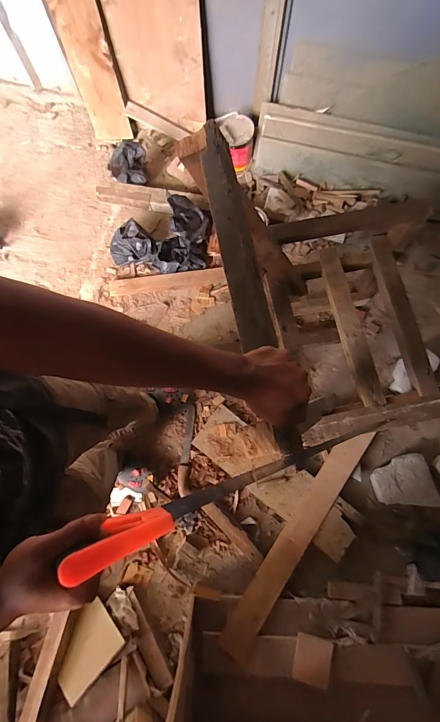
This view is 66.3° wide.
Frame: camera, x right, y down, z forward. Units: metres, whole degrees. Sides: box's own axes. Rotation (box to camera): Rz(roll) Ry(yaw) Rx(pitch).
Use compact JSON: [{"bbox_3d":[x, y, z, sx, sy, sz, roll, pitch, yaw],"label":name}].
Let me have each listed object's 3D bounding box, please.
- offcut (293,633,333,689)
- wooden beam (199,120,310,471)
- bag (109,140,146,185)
[{"bbox_3d":[0.299,0.962,1.078,0.119,0.021,0.122,14,77,5],"label":"offcut"},{"bbox_3d":[0.038,-0.122,0.511,0.054,0.043,0.550,-12,78,-1],"label":"wooden beam"},{"bbox_3d":[-0.388,-0.833,1.437,0.160,0.158,0.076,-13,77,-2],"label":"bag"}]

